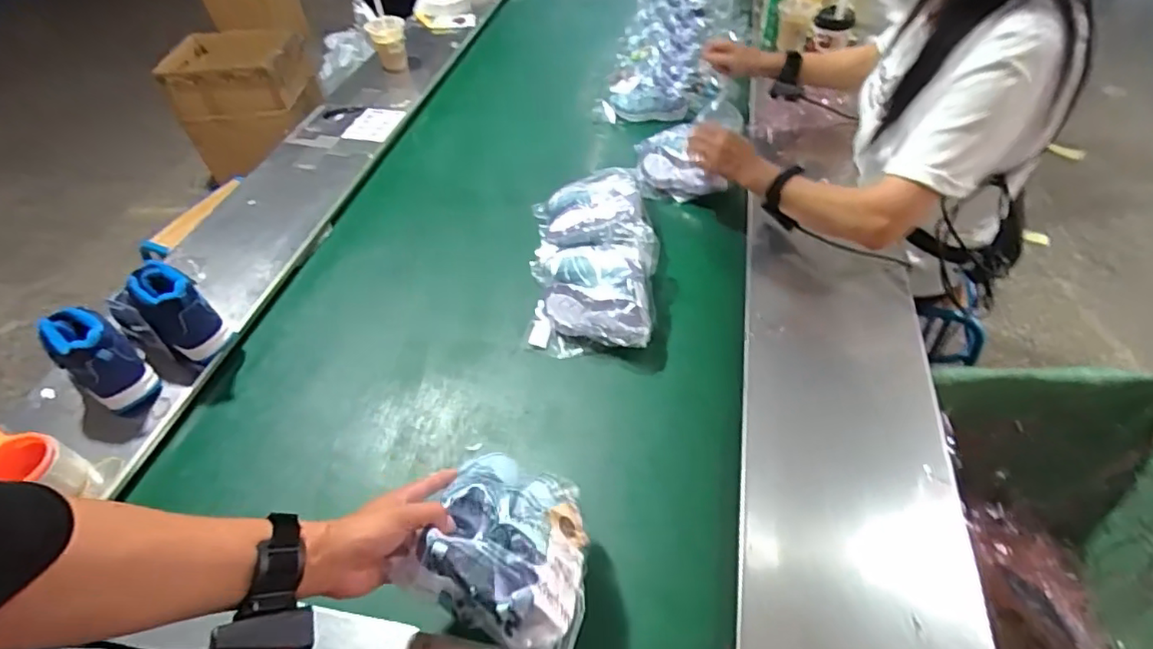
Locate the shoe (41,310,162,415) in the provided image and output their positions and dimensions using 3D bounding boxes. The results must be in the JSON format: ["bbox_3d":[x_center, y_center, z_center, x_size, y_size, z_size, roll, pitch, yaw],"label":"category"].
[{"bbox_3d":[-0.660,0.053,0.800,0.084,0.141,0.079,25,55,25],"label":"shoe"}]

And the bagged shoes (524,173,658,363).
[{"bbox_3d":[0.024,-0.112,0.968,0.210,0.096,0.378,-3,49,3],"label":"bagged shoes"}]

